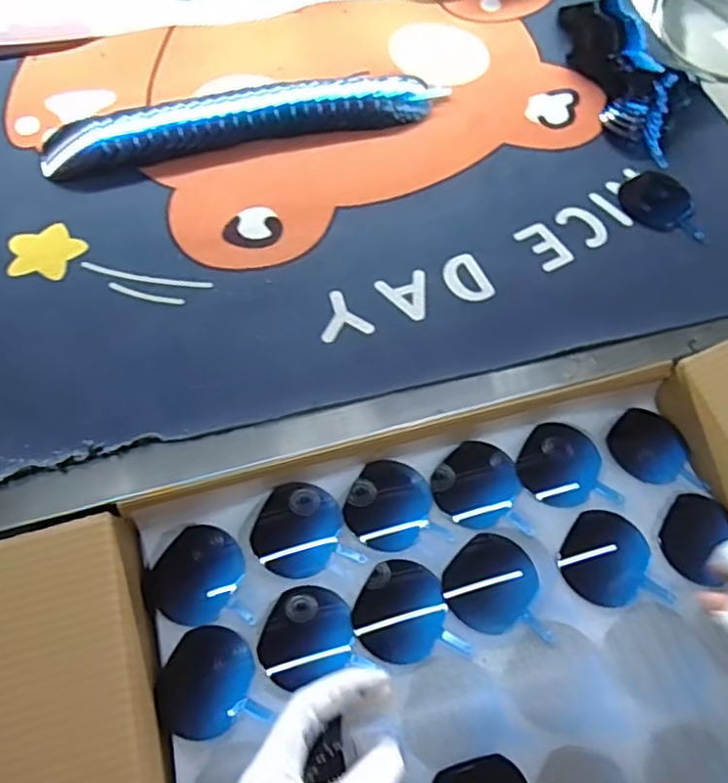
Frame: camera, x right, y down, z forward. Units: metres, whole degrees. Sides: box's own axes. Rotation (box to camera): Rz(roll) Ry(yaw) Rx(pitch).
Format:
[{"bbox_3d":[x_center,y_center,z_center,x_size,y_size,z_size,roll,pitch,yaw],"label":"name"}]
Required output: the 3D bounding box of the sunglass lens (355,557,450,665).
[{"bbox_3d":[0.025,0.143,0.421,0.057,0.004,0.062,1,64,-1],"label":"sunglass lens"}]

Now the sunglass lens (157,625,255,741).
[{"bbox_3d":[-0.098,0.179,0.400,0.055,0.011,0.060,1,64,-1],"label":"sunglass lens"}]

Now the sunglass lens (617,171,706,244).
[{"bbox_3d":[0.250,-0.161,0.548,0.064,0.004,0.070,1,64,-1],"label":"sunglass lens"}]

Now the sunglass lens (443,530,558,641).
[{"bbox_3d":[0.086,0.128,0.430,0.064,0.004,0.064,1,64,-1],"label":"sunglass lens"}]

